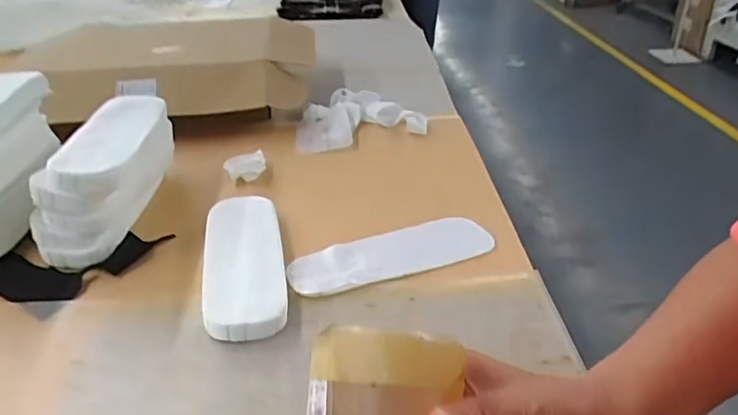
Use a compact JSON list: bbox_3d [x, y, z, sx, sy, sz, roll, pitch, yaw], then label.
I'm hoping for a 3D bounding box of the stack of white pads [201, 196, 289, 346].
[{"bbox_3d":[-0.110,0.047,0.515,0.067,0.033,0.173,-7,31,-8],"label":"stack of white pads"}]

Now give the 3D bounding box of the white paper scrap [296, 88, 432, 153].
[{"bbox_3d":[-0.023,-0.122,0.796,0.174,0.038,0.122,-12,32,-18],"label":"white paper scrap"}]

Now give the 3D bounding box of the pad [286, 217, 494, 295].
[{"bbox_3d":[0.022,0.042,0.531,0.189,0.008,0.063,-13,33,-17],"label":"pad"}]

